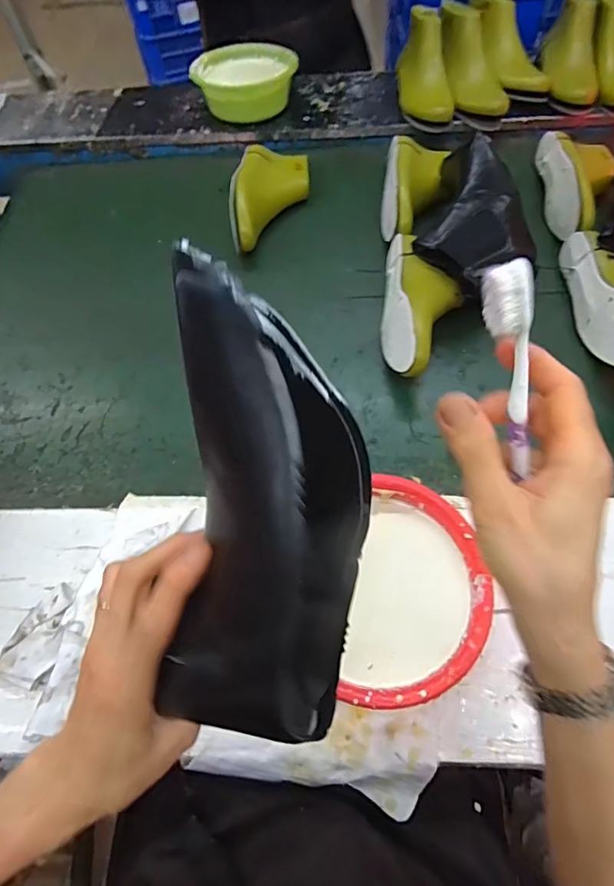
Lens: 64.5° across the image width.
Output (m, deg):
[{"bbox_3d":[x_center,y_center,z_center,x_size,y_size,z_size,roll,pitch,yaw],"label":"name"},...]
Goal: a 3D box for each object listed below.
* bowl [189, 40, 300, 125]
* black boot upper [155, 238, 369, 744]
[{"bbox_3d":[-0.116,-0.689,0.933,0.194,0.075,0.138,-2,60,2],"label":"bowl"},{"bbox_3d":[-0.007,0.039,0.246,0.087,0.104,0.225,7,95,42],"label":"black boot upper"}]

